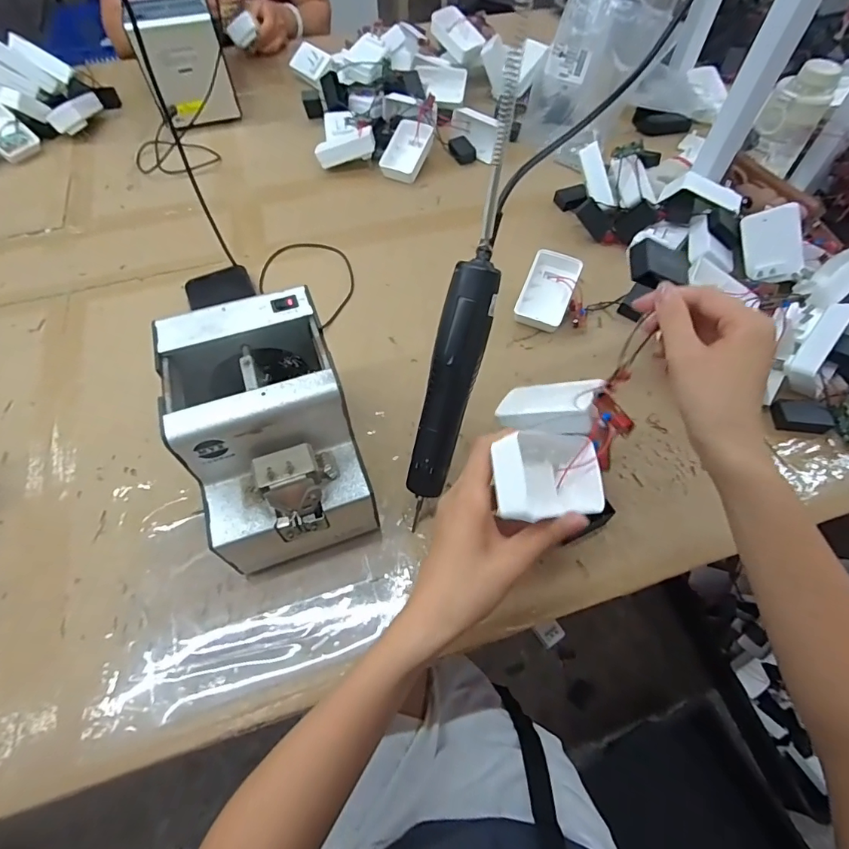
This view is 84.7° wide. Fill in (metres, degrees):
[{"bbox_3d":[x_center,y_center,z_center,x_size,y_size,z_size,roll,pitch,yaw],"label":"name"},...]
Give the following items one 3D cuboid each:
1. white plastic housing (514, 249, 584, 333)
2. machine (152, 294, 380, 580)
[{"bbox_3d":[0.150,-0.161,0.563,0.058,0.018,0.091,19,84,20],"label":"white plastic housing"},{"bbox_3d":[-0.126,0.011,0.397,0.125,0.145,0.186,-16,60,-9],"label":"machine"}]

